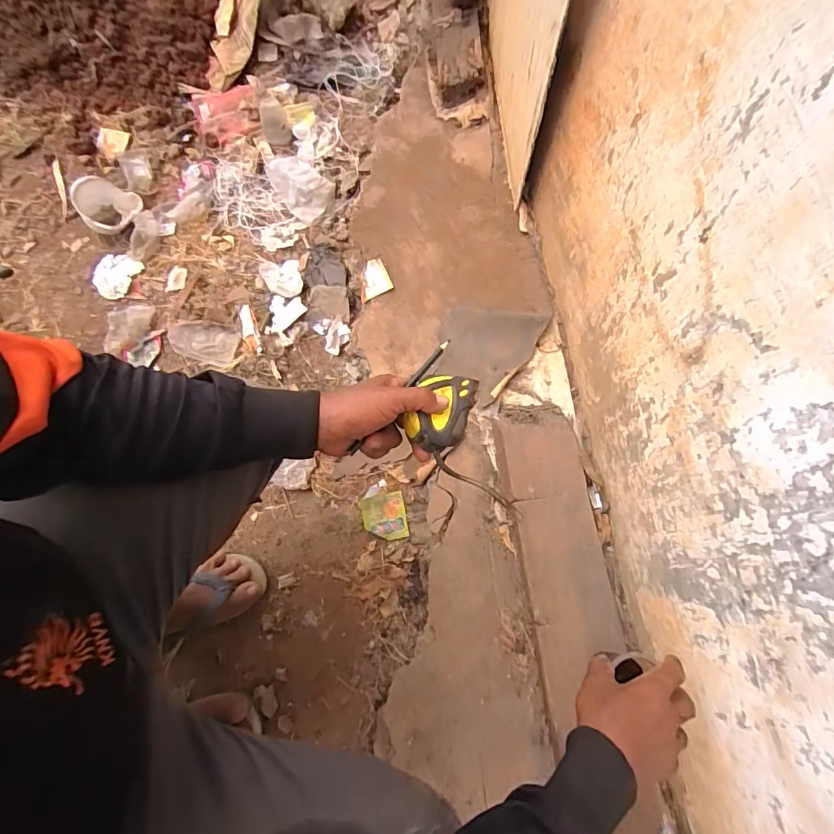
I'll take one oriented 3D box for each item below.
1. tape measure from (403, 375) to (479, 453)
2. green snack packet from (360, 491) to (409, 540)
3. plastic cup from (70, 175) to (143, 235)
[{"bbox_3d":[0.025,-0.008,0.455,0.057,0.028,0.084,22,73,7],"label":"tape measure"},{"bbox_3d":[-0.056,0.173,0.767,0.073,0.007,0.077,-11,72,-4],"label":"green snack packet"},{"bbox_3d":[-0.700,-0.482,1.010,0.123,0.088,0.095,-36,75,-11],"label":"plastic cup"}]

